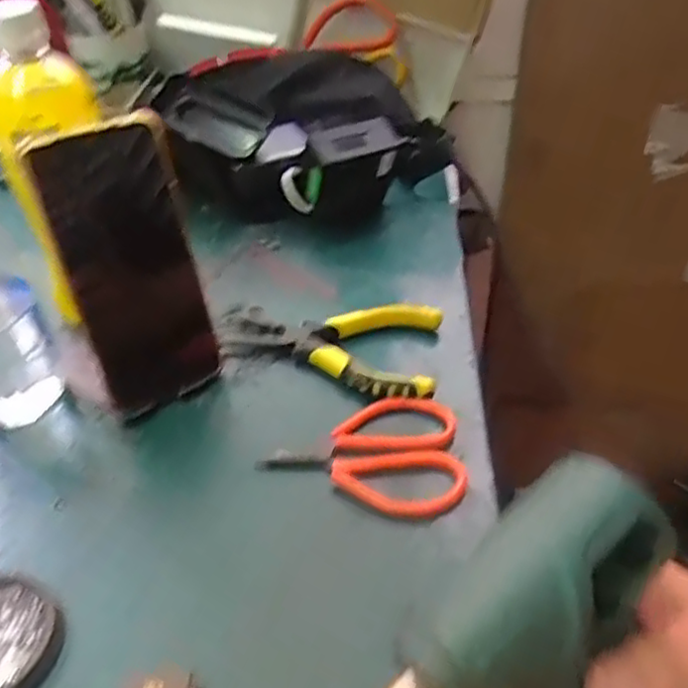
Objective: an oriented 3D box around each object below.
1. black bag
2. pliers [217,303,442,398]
[{"bbox_3d":[-0.034,-0.187,0.609,0.232,0.101,0.144,7,41,10],"label":"black bag"},{"bbox_3d":[-0.013,-0.001,0.463,0.152,0.012,0.088,3,40,5],"label":"pliers"}]

